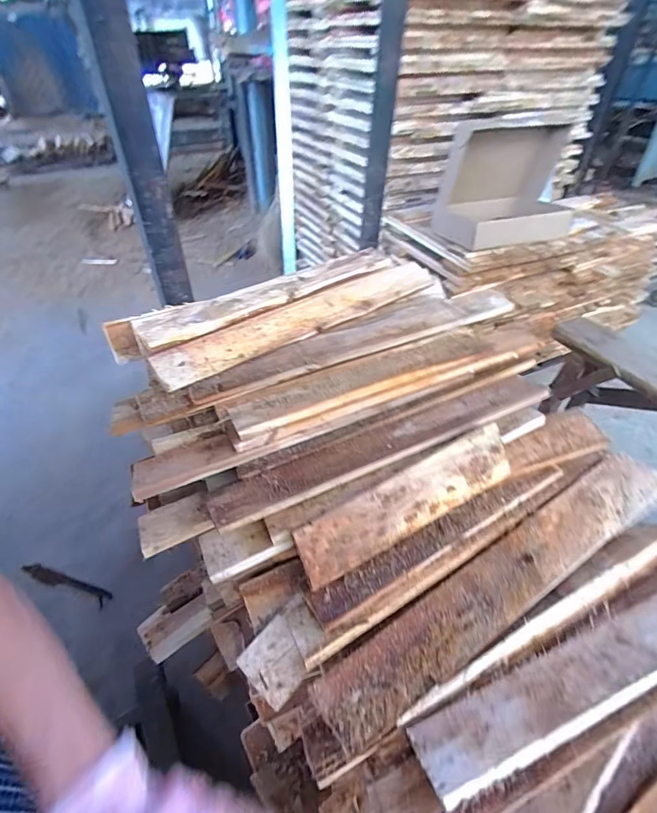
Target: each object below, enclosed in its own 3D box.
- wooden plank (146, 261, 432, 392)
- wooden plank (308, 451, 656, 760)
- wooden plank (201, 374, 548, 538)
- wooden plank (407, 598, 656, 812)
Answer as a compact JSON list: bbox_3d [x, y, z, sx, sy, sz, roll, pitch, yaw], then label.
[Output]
[{"bbox_3d":[-0.034,-0.153,0.691,0.511,0.016,0.075,-28,67,-24],"label":"wooden plank"},{"bbox_3d":[0.225,0.201,0.495,0.529,0.018,0.079,-26,51,-19],"label":"wooden plank"},{"bbox_3d":[0.084,0.051,0.570,0.500,0.014,0.076,-18,37,-12],"label":"wooden plank"},{"bbox_3d":[0.293,0.266,0.425,0.437,0.017,0.072,-19,7,-12],"label":"wooden plank"}]

